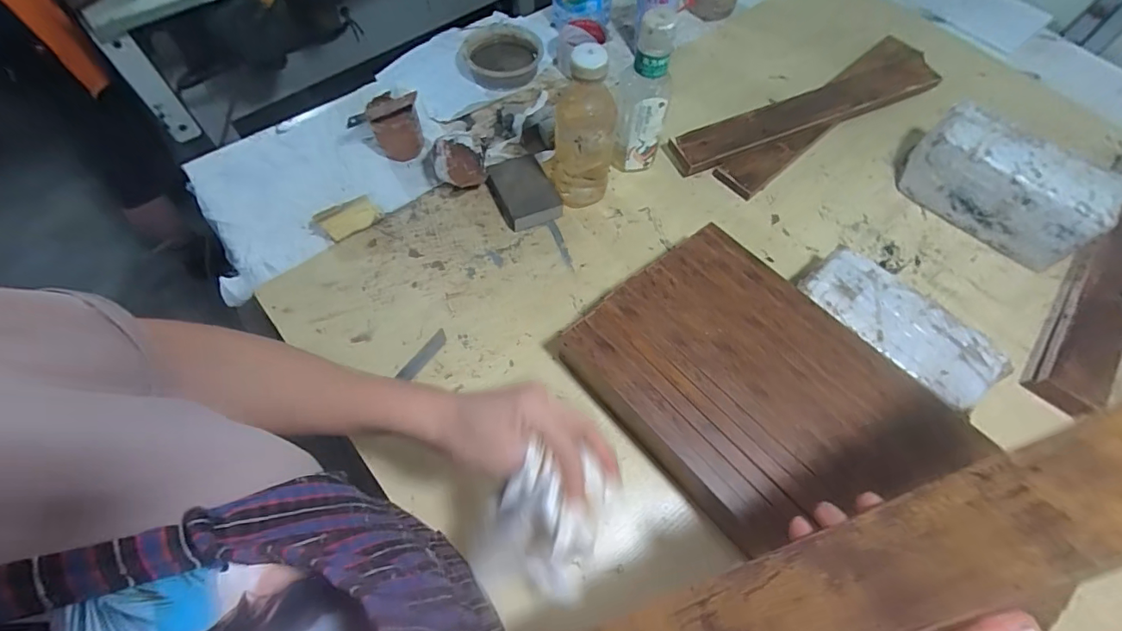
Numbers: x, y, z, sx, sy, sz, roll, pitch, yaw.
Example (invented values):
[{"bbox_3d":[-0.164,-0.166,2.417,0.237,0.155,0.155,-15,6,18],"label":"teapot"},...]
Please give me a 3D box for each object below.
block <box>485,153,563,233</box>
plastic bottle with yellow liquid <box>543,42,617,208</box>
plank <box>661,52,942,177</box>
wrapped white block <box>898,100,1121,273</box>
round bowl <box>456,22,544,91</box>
[{"bbox_3d":[-0.051,-0.163,0.652,0.071,0.031,0.108,-24,65,-14],"label":"block"},{"bbox_3d":[0.023,-0.214,0.577,0.078,0.205,0.069,4,62,0],"label":"plastic bottle with yellow liquid"},{"bbox_3d":[0.365,-0.300,0.726,0.461,0.017,0.063,-22,77,-13],"label":"plank"},{"bbox_3d":[0.574,-0.169,0.645,0.220,0.101,0.100,41,68,18],"label":"wrapped white block"},{"bbox_3d":[-0.098,-0.419,0.793,0.131,0.037,0.146,-5,62,-5],"label":"round bowl"}]

